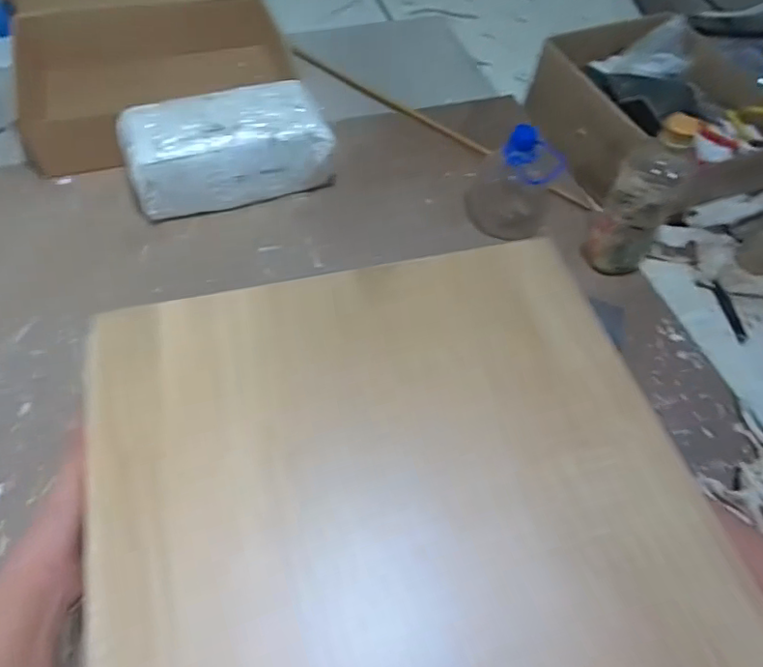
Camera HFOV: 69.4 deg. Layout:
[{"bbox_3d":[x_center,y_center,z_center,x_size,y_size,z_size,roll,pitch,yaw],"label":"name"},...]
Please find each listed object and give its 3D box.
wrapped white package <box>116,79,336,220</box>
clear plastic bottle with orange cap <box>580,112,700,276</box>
[{"bbox_3d":[-0.189,-0.231,0.701,0.246,0.110,0.110,-16,59,-15],"label":"wrapped white package"},{"bbox_3d":[0.297,-0.152,0.622,0.075,0.185,0.058,29,59,14],"label":"clear plastic bottle with orange cap"}]

